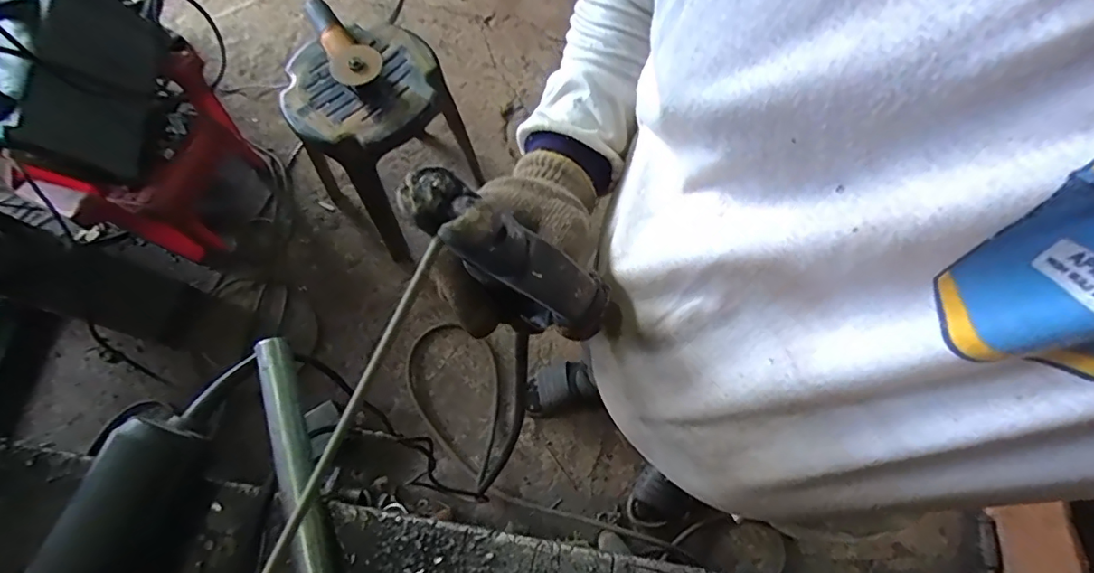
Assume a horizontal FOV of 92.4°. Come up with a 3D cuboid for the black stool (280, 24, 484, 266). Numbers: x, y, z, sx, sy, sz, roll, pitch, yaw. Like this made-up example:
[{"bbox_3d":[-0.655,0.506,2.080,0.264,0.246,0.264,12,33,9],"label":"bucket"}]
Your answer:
[{"bbox_3d":[-0.384,-0.337,1.269,0.321,0.446,0.291,-40,73,-14],"label":"black stool"}]

